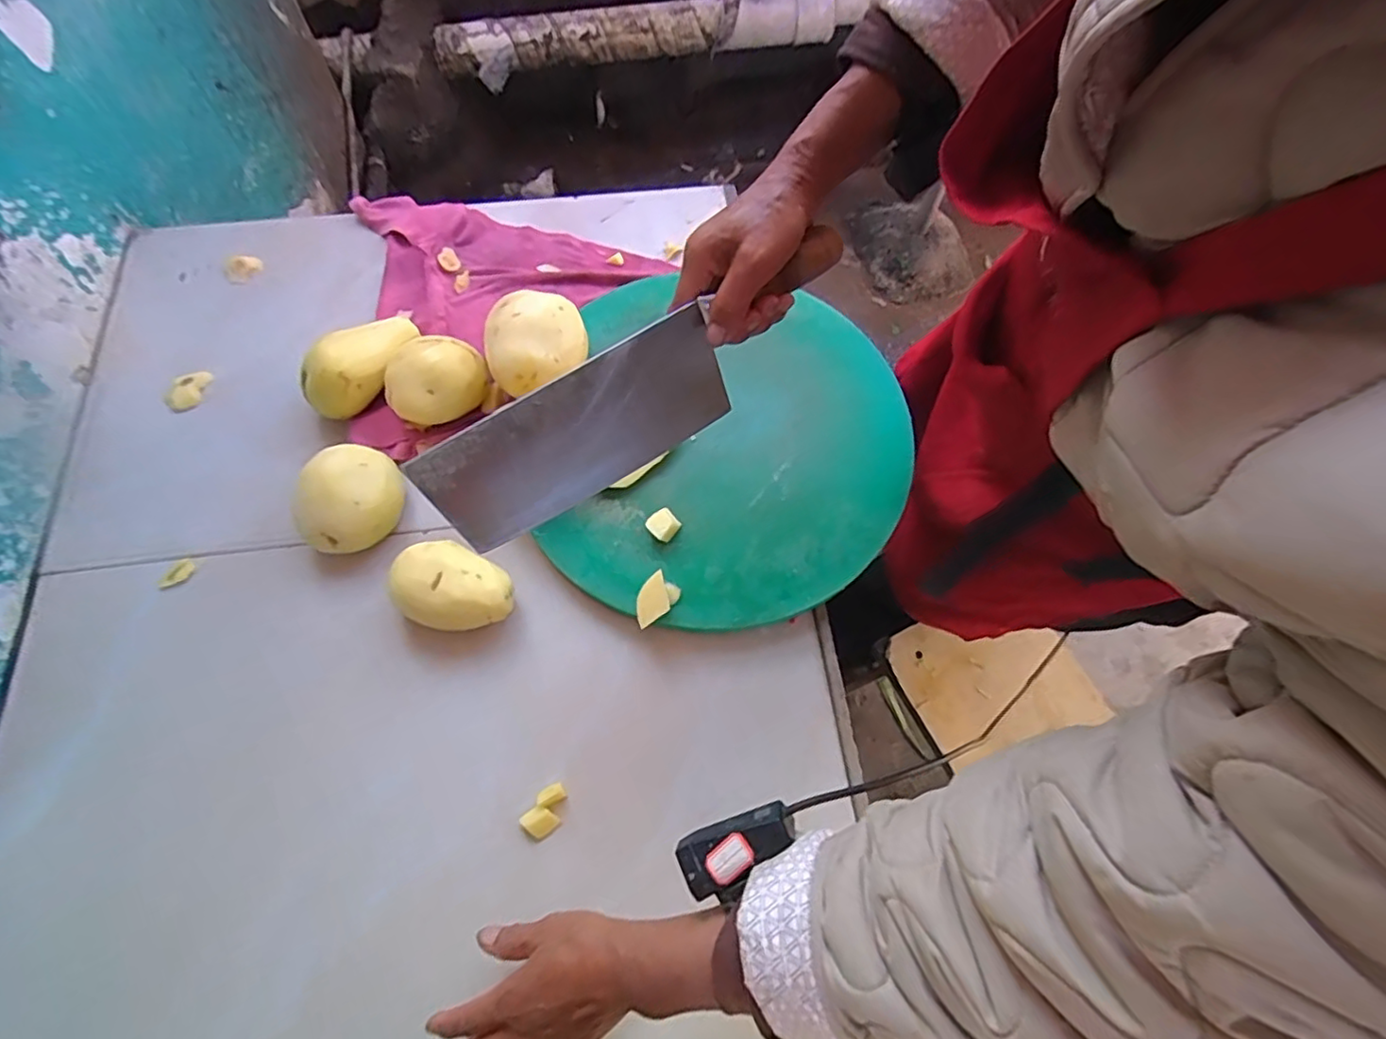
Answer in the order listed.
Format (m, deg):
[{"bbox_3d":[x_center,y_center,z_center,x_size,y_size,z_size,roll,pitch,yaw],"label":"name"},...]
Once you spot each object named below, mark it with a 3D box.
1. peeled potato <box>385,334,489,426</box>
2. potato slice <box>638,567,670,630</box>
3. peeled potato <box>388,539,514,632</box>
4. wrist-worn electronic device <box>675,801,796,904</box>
[{"bbox_3d":[-0.264,-0.143,0.639,0.099,0.069,0.080,-30,73,-12],"label":"peeled potato"},{"bbox_3d":[-0.037,0.071,0.554,0.031,0.004,0.044,-12,81,-17],"label":"potato slice"},{"bbox_3d":[-0.219,0.063,0.566,0.111,0.052,0.081,26,70,8],"label":"peeled potato"},{"bbox_3d":[0.027,0.197,0.370,0.070,0.029,0.024,-24,106,4],"label":"wrist-worn electronic device"}]

